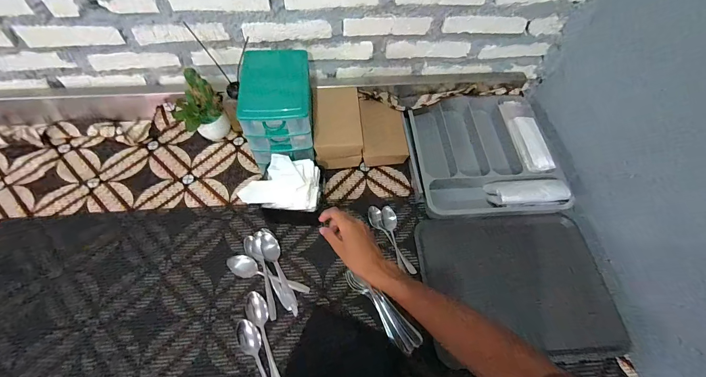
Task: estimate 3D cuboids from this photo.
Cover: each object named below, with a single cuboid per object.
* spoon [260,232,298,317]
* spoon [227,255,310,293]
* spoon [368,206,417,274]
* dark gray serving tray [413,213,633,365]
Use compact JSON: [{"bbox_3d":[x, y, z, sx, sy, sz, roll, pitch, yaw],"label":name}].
[{"bbox_3d":[-0.145,0.165,0.624,0.034,0.030,0.165,-22,62,-15],"label":"spoon"},{"bbox_3d":[-0.166,0.169,0.624,0.167,0.023,0.038,14,59,6],"label":"spoon"},{"bbox_3d":[0.079,0.107,0.667,0.032,0.021,0.161,-24,63,-15],"label":"spoon"},{"bbox_3d":[0.329,0.180,0.627,0.361,0.024,0.270,-2,59,-4],"label":"dark gray serving tray"}]

